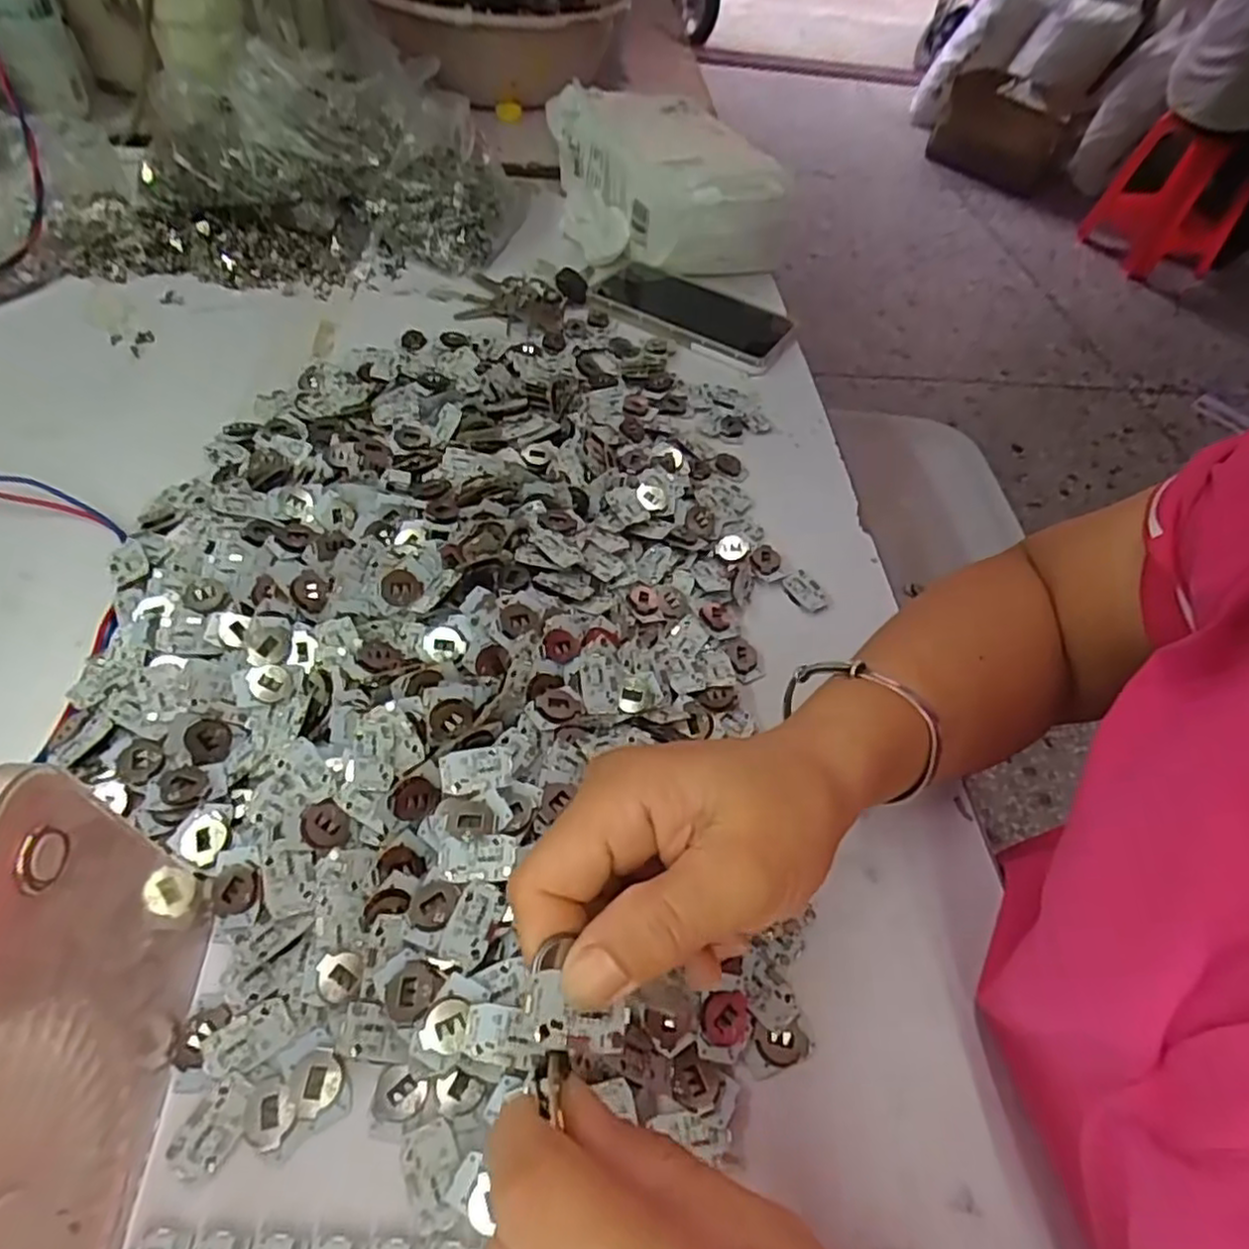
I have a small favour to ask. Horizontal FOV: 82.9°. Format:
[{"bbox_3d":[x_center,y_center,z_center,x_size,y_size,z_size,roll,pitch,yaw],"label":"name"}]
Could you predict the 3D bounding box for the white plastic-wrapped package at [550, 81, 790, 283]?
[{"bbox_3d":[0.036,-0.417,0.659,0.181,0.094,0.278,-3,53,-10],"label":"white plastic-wrapped package"}]

